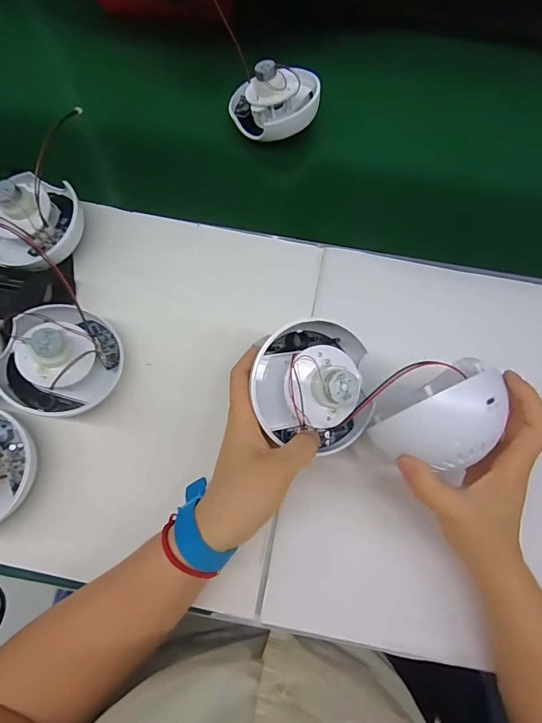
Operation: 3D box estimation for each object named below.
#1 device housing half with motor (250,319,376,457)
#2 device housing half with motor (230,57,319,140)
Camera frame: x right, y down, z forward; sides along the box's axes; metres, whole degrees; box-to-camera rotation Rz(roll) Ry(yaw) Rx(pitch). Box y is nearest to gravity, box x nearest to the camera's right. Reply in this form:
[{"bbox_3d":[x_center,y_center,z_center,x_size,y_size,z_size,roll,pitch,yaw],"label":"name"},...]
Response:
[{"bbox_3d":[0.038,0.015,0.318,0.096,0.060,0.101,12,73,3],"label":"device housing half with motor"},{"bbox_3d":[0.003,-0.304,0.467,0.103,0.060,0.076,4,72,0],"label":"device housing half with motor"}]

